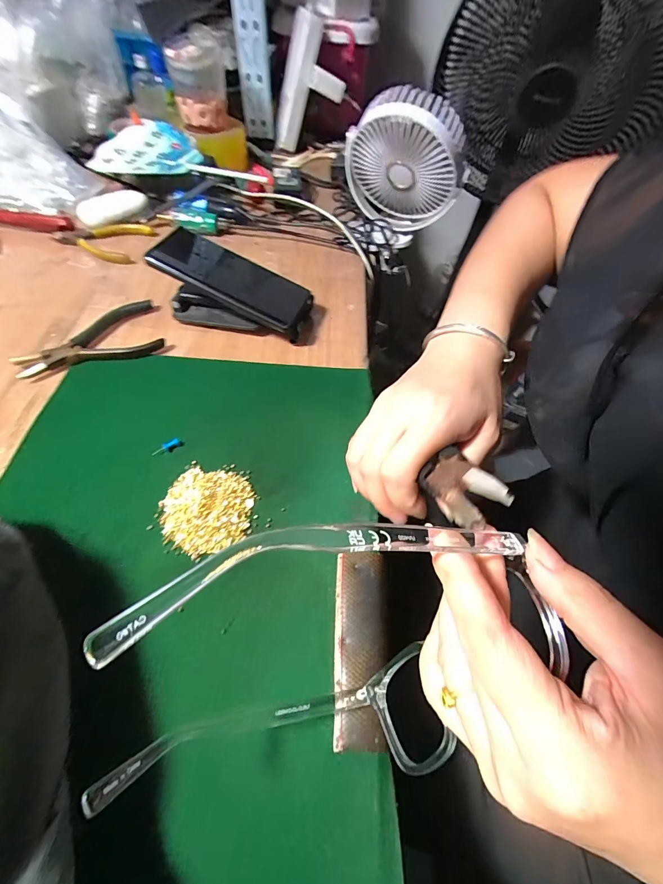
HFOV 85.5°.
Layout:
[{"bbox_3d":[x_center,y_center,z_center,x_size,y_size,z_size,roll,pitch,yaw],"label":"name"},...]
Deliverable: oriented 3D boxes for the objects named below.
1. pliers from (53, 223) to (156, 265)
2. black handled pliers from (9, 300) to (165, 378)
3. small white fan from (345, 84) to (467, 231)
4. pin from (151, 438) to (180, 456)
[{"bbox_3d":[-0.324,-0.281,0.502,0.131,0.009,0.082,-2,57,-5],"label":"pliers"},{"bbox_3d":[-0.264,-0.113,0.393,0.140,0.016,0.084,-17,60,-15],"label":"black handled pliers"},{"bbox_3d":[0.098,-0.375,0.496,0.160,0.163,0.063,28,80,-27],"label":"small white fan"},{"bbox_3d":[-0.148,0.004,0.320,0.026,0.005,0.006,-27,63,-20],"label":"pin"}]

